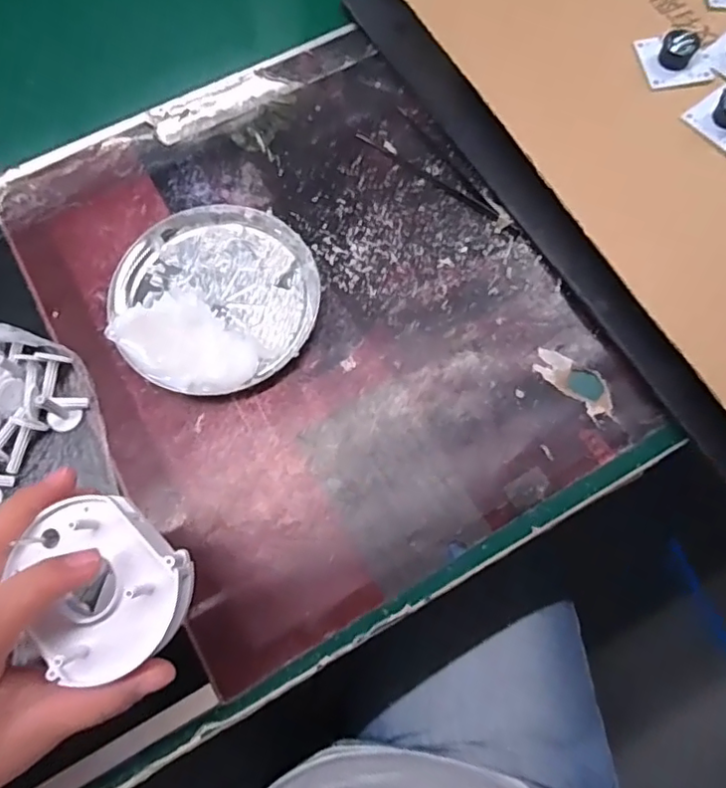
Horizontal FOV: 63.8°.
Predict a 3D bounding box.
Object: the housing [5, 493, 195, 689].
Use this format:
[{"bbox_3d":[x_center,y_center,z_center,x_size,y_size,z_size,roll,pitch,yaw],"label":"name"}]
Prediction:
[{"bbox_3d":[-0.105,0.078,0.232,0.066,0.016,0.060,0,71,1],"label":"housing"}]

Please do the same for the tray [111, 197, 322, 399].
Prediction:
[{"bbox_3d":[-0.095,-0.065,0.362,0.128,0.028,0.125,0,71,1],"label":"tray"}]

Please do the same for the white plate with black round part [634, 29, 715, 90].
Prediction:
[{"bbox_3d":[0.211,-0.228,0.389,0.041,0.021,0.044,-9,71,-2],"label":"white plate with black round part"}]

